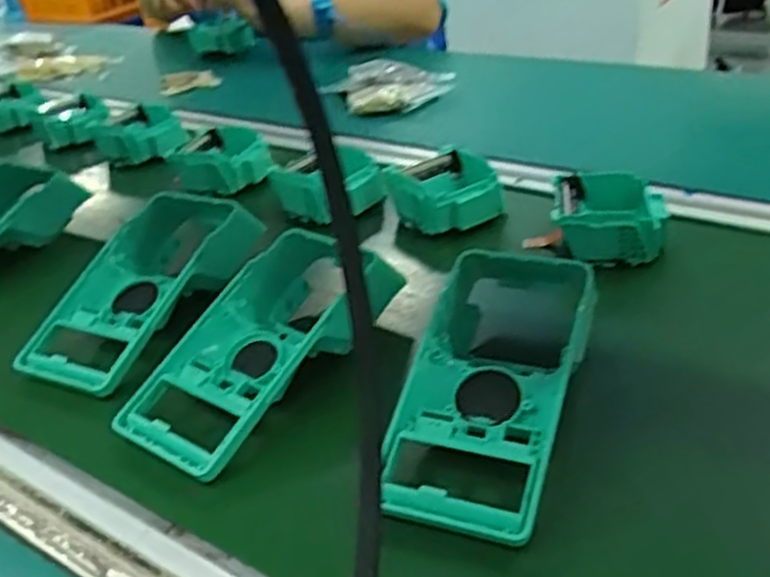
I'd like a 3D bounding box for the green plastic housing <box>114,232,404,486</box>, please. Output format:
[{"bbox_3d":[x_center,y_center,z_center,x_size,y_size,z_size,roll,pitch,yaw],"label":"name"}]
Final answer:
[{"bbox_3d":[-0.074,0.030,0.465,0.086,0.059,0.179,21,43,35],"label":"green plastic housing"}]

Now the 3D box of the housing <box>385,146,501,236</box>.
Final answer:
[{"bbox_3d":[0.049,-0.076,0.623,0.089,0.046,0.090,-7,31,-1],"label":"housing"}]

